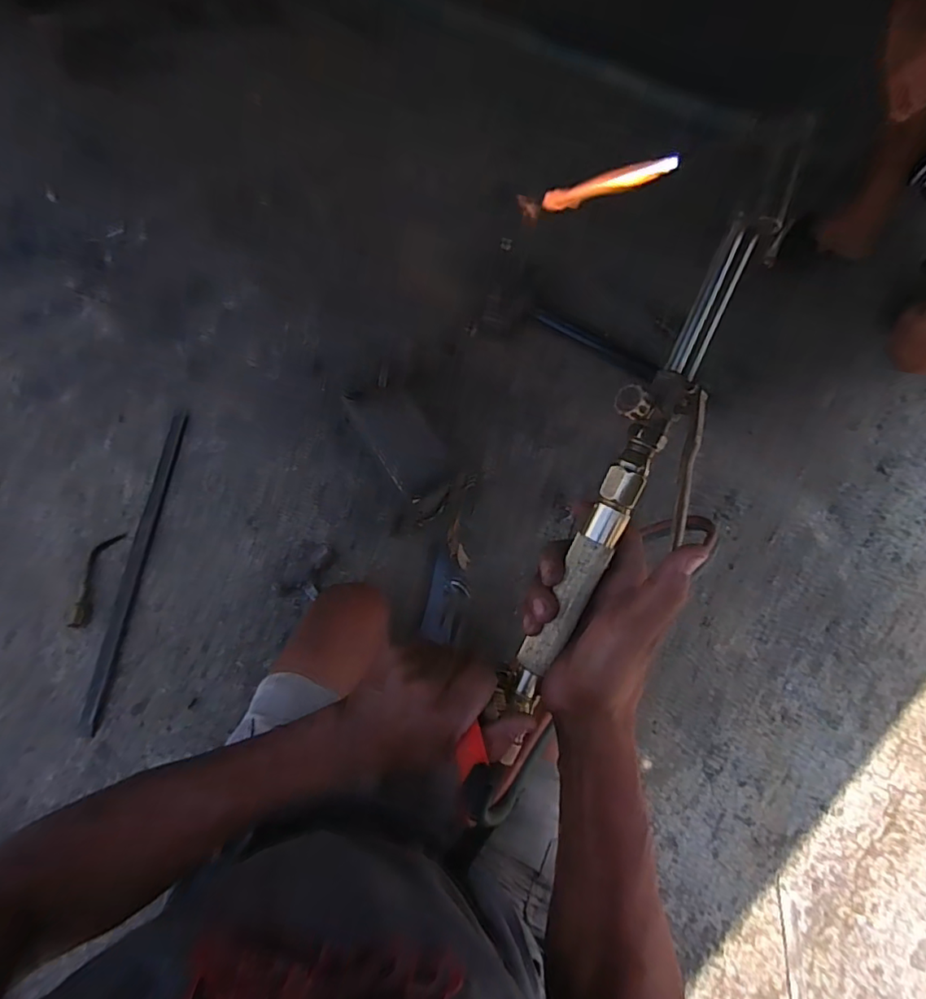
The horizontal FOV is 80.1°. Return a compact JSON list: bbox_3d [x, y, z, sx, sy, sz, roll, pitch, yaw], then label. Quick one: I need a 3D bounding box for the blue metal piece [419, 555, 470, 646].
[{"bbox_3d":[-0.025,0.160,0.872,0.060,0.018,0.133,13,71,3],"label":"blue metal piece"}]

